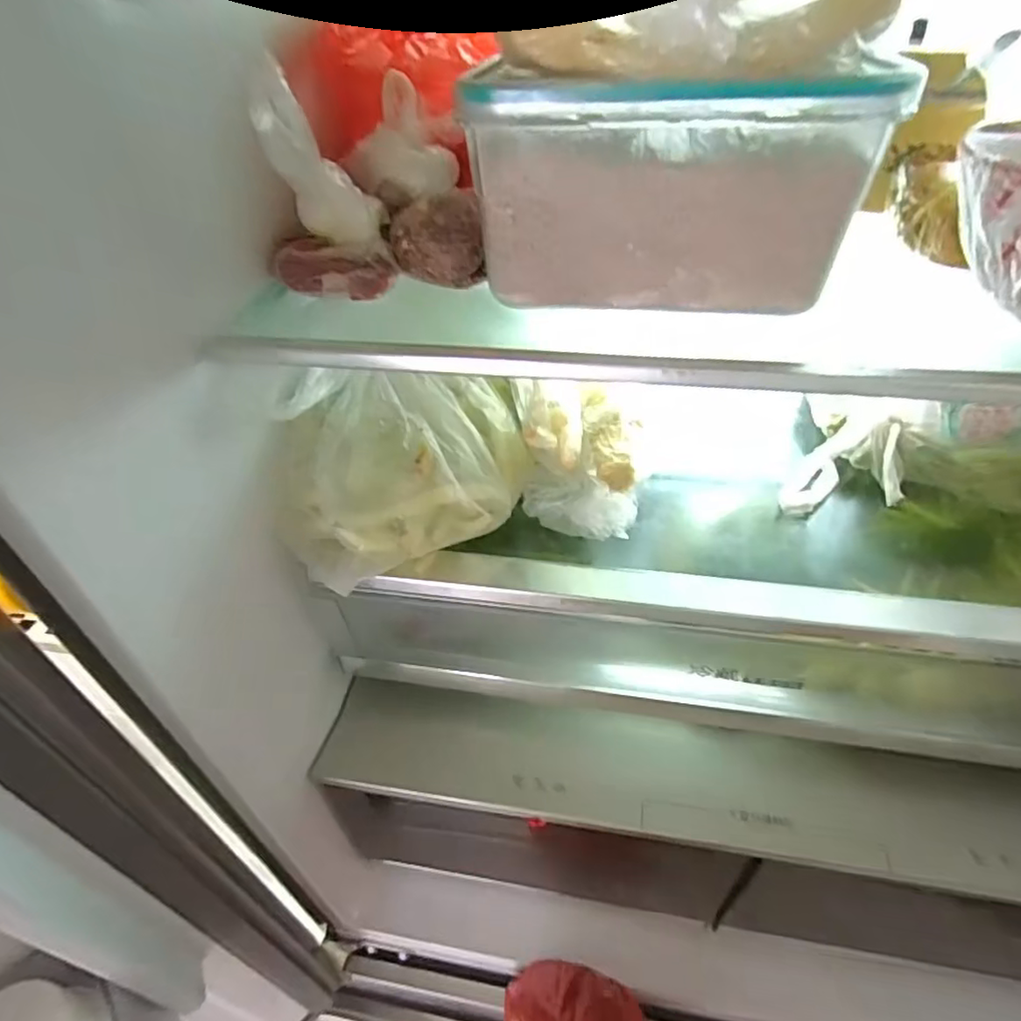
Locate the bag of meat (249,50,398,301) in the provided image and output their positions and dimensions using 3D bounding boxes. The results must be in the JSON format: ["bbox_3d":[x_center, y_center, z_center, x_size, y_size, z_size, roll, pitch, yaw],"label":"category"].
[{"bbox_3d":[-0.107,-0.183,0.338,0.065,0.108,0.076,-14,44,-13],"label":"bag of meat"}]

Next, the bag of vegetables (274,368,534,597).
[{"bbox_3d":[-0.068,-0.039,0.418,0.184,0.108,0.101,-21,46,-20],"label":"bag of vegetables"}]

